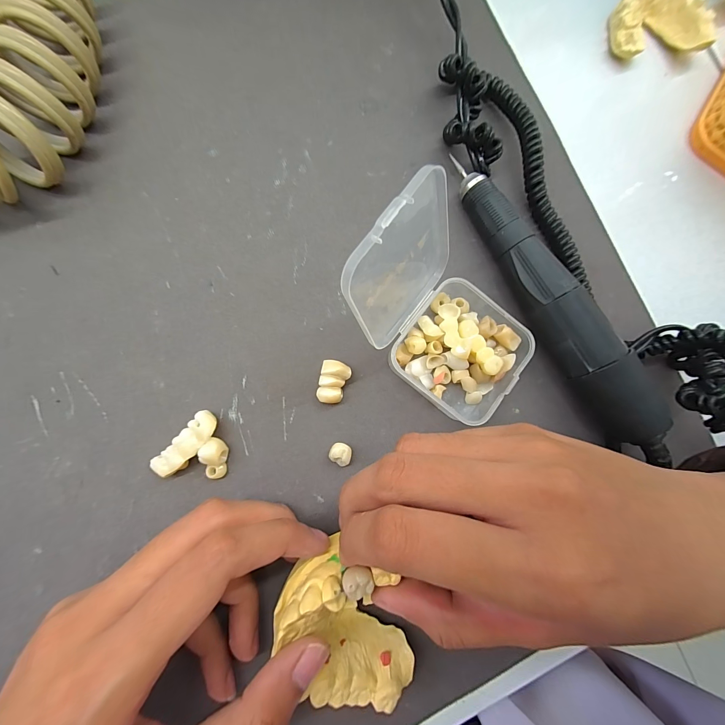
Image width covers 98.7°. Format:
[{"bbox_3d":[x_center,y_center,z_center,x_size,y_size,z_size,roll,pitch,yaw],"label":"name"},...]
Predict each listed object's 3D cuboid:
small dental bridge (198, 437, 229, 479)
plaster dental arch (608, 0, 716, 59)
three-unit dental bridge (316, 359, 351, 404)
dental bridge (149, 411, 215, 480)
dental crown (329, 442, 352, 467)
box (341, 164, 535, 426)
[{"bbox_3d":[-0.066,0.043,0.140,0.010,0.009,0.018,-4,84,-7],"label":"small dental bridge"},{"bbox_3d":[0.180,-0.213,0.192,0.055,0.020,0.048,-4,84,-7],"label":"plaster dental arch"},{"bbox_3d":[-0.014,0.010,0.151,0.014,0.007,0.020,13,83,-5],"label":"three-unit dental bridge"},{"bbox_3d":[-0.078,0.037,0.139,0.012,0.009,0.033,43,81,-1],"label":"dental bridge"},{"bbox_3d":[-0.010,0.043,0.147,0.010,0.008,0.009,22,82,-4],"label":"dental crown"},{"bbox_3d":[0.039,-0.018,0.130,0.087,0.066,0.058,43,81,-1],"label":"box"}]

